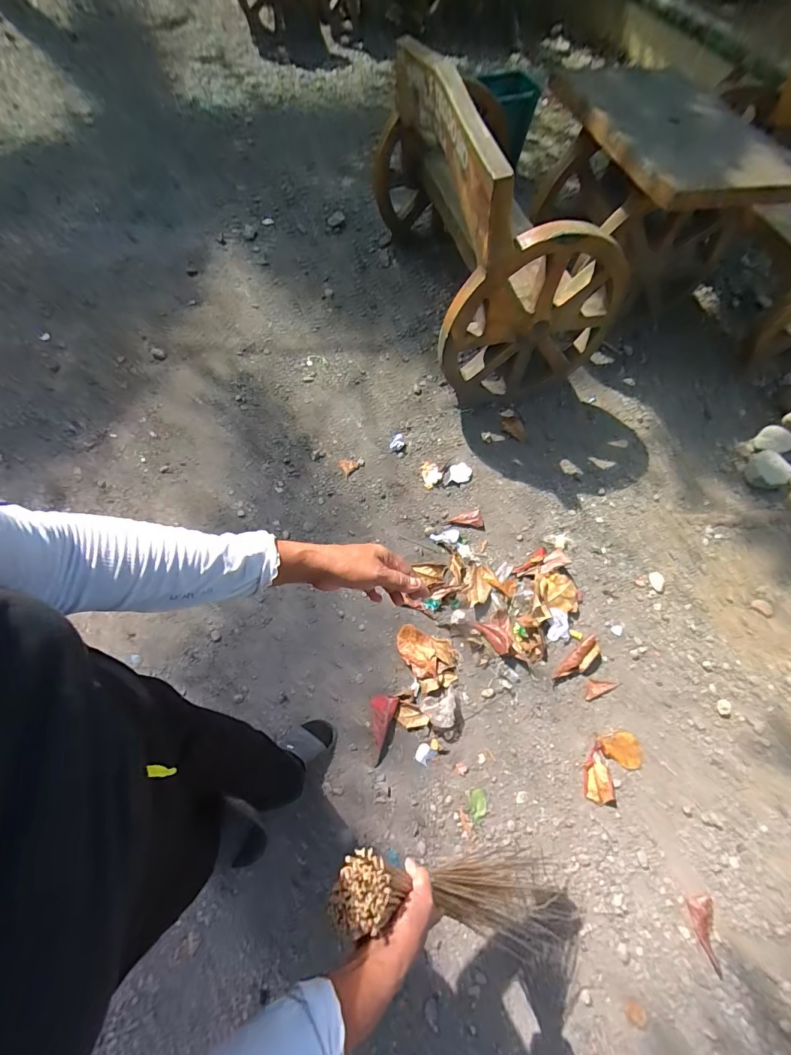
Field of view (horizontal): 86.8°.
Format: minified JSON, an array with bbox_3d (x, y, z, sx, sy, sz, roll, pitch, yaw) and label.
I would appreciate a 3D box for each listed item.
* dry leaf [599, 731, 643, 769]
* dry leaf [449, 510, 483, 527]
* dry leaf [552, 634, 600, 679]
[{"bbox_3d":[0.641,0.632,1.181,0.112,0.010,0.088,-9,66,-7],"label":"dry leaf"},{"bbox_3d":[0.256,-0.027,1.496,0.115,0.019,0.066,-9,66,-7],"label":"dry leaf"},{"bbox_3d":[0.561,0.404,1.279,0.187,0.034,0.062,-37,71,-19],"label":"dry leaf"}]

